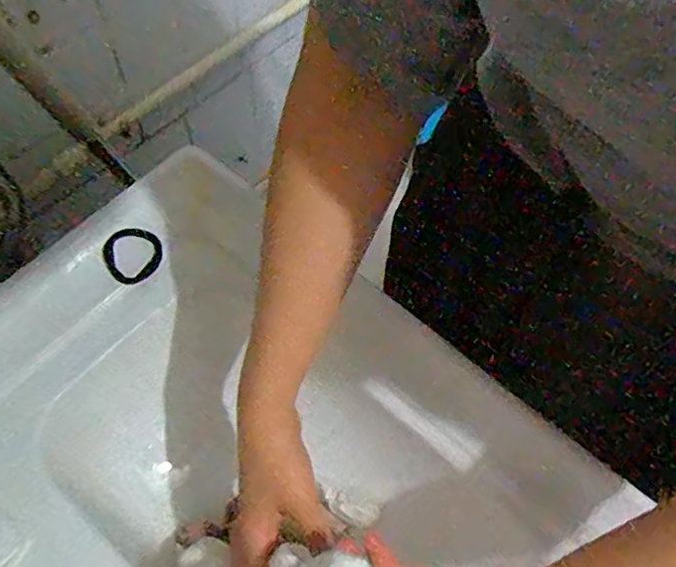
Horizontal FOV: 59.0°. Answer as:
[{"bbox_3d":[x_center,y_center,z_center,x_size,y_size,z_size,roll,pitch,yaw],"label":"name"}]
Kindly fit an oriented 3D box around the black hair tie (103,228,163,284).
[{"bbox_3d":[-0.184,-0.026,0.534,0.047,0.004,0.050,4,75,-17],"label":"black hair tie"}]

